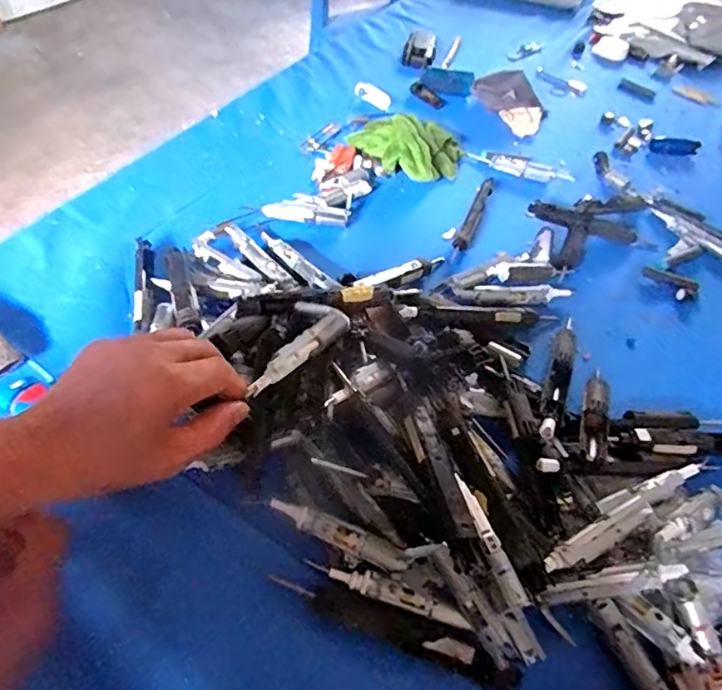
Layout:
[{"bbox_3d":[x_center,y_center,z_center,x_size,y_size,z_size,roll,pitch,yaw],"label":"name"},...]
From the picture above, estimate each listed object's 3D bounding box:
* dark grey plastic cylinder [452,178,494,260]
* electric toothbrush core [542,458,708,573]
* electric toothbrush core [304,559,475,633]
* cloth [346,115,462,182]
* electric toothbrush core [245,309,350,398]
[{"bbox_3d":[0.135,-0.152,0.649,0.017,0.017,0.152,21,52,11],"label":"dark grey plastic cylinder"},{"bbox_3d":[0.197,0.119,0.395,0.168,0.026,0.019,-25,58,-23],"label":"electric toothbrush core"},{"bbox_3d":[0.017,0.166,0.366,0.113,0.013,0.014,19,52,10],"label":"electric toothbrush core"},{"bbox_3d":[0.059,-0.264,0.711,0.148,0.041,0.106,12,51,5],"label":"cloth"},{"bbox_3d":[-0.047,0.005,0.420,0.018,0.014,0.102,34,53,20],"label":"electric toothbrush core"}]

